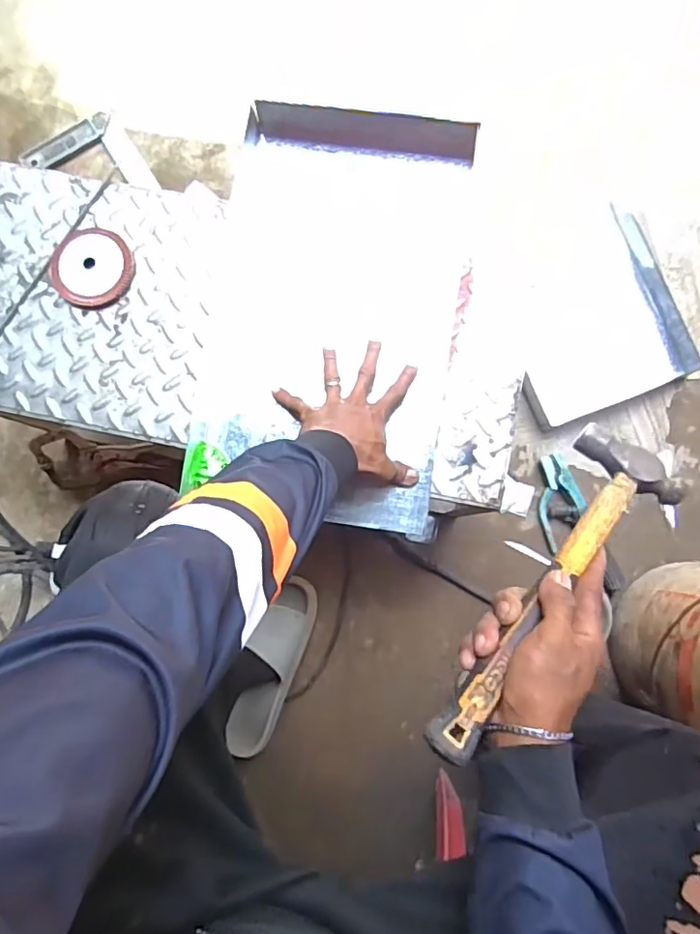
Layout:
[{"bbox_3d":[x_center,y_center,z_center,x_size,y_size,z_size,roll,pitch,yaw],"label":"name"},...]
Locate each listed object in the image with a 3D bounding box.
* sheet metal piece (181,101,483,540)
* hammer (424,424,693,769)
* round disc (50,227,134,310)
[{"bbox_3d":[-0.020,-0.187,0.626,0.279,0.035,0.478,9,82,3],"label":"sheet metal piece"},{"bbox_3d":[0.156,0.089,0.428,0.090,0.023,0.305,42,66,7],"label":"hammer"},{"bbox_3d":[-0.301,-0.234,0.646,0.089,0.016,0.091,0,85,3],"label":"round disc"}]

